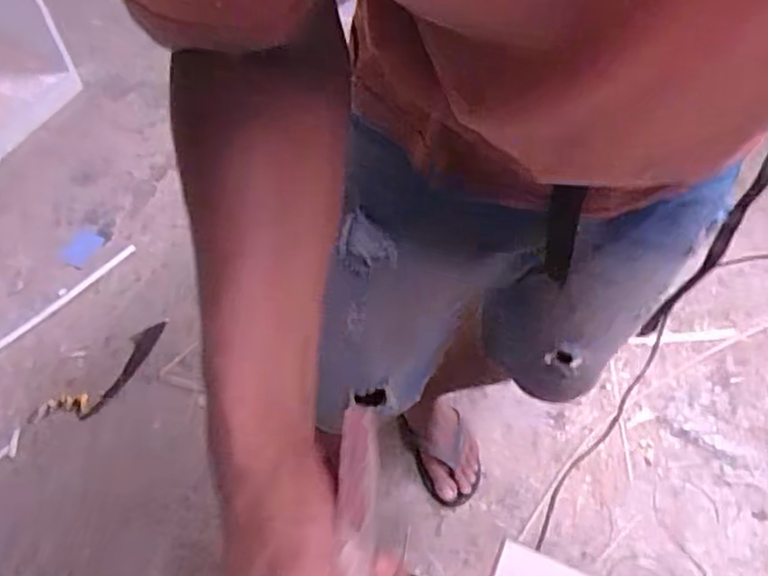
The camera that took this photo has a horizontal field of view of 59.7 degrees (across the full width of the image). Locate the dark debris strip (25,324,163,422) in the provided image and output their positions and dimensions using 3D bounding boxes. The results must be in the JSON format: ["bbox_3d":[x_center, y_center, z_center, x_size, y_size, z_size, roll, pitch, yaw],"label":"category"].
[{"bbox_3d":[-0.522,0.171,1.258,0.285,0.012,0.084,-40,65,-21],"label":"dark debris strip"}]

